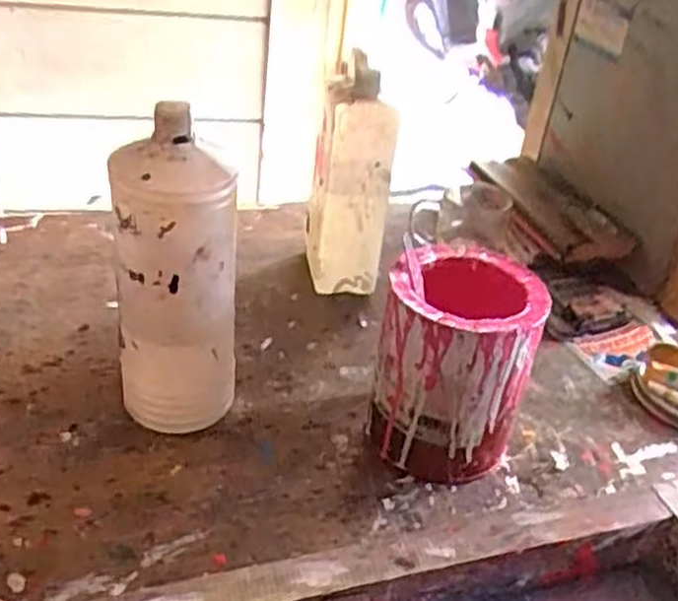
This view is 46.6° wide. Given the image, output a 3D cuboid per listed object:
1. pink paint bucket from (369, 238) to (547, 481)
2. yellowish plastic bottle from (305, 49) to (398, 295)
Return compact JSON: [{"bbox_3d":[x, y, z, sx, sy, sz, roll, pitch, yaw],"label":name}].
[{"bbox_3d":[0.085,0.046,0.582,0.103,0.140,0.107,4,32,-3],"label":"pink paint bucket"},{"bbox_3d":[0.010,-0.112,0.750,0.073,0.218,0.066,4,32,-3],"label":"yellowish plastic bottle"}]

